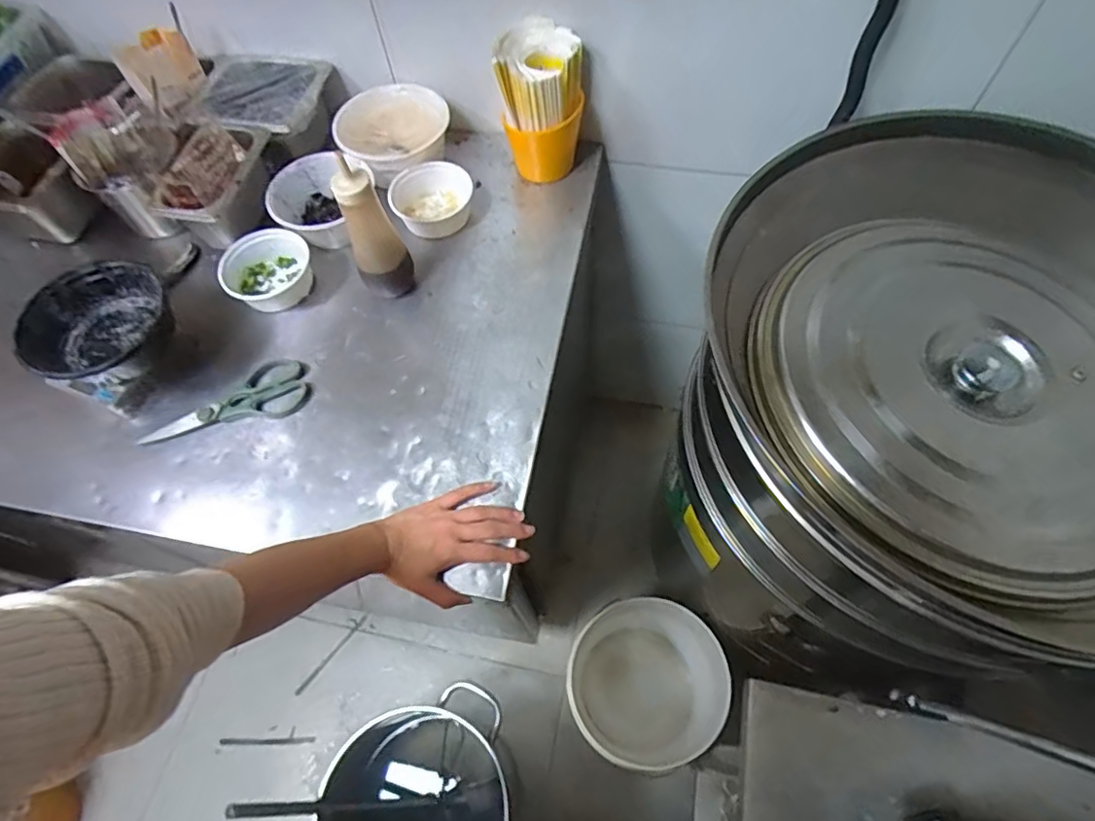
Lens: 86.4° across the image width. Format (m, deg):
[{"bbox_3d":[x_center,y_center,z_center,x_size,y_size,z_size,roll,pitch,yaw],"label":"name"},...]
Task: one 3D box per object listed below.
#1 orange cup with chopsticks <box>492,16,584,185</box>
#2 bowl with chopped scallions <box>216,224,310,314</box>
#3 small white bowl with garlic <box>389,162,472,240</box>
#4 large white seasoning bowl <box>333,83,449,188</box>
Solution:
[{"bbox_3d":[-0.008,-0.442,0.849,0.112,0.179,0.103,-6,62,0],"label":"orange cup with chopsticks"},{"bbox_3d":[-0.390,-0.192,0.820,0.119,0.047,0.116,-1,62,2],"label":"bowl with chopped scallions"},{"bbox_3d":[-0.168,-0.310,0.866,0.118,0.043,0.113,-1,62,2],"label":"small white bowl with garlic"},{"bbox_3d":[-0.235,-0.424,0.914,0.168,0.083,0.163,-1,62,2],"label":"large white seasoning bowl"}]

